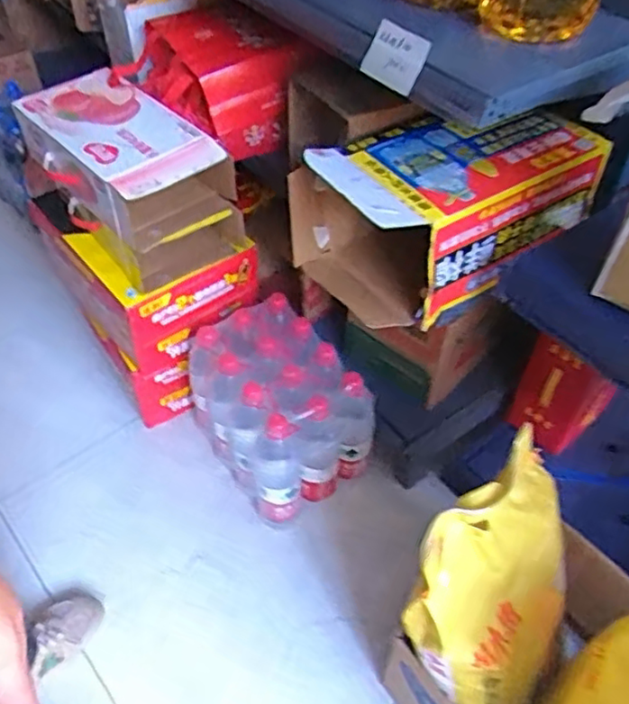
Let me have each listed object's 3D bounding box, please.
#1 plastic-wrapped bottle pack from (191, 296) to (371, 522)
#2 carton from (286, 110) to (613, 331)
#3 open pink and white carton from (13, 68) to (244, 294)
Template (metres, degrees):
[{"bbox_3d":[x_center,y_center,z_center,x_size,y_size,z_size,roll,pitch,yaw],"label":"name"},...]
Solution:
[{"bbox_3d":[-0.073,0.119,1.285,0.245,0.307,0.346,-28,54,-24],"label":"plastic-wrapped bottle pack"},{"bbox_3d":[0.207,-0.221,1.001,0.437,0.209,0.228,-21,52,-19],"label":"carton"},{"bbox_3d":[-0.353,-0.338,1.216,0.229,0.215,0.408,-32,56,-26],"label":"open pink and white carton"}]

